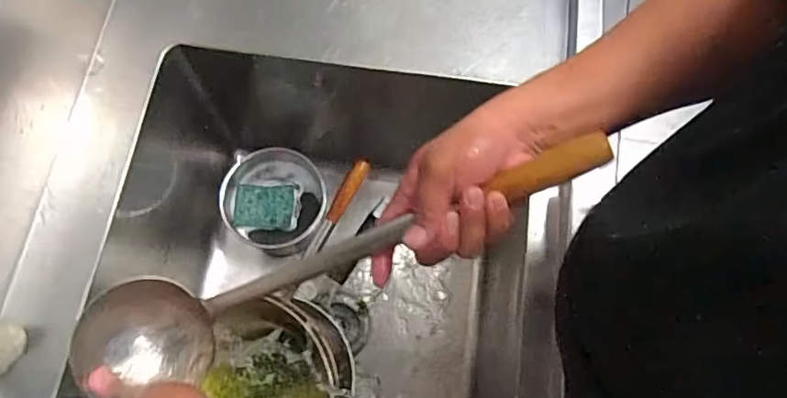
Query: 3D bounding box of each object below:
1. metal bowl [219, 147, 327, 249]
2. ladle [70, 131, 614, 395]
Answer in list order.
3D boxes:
[{"bbox_3d":[-0.205,-0.001,0.990,0.175,0.050,0.177,0,71,0],"label":"metal bowl"},{"bbox_3d":[-0.066,0.064,0.493,0.508,0.094,0.088,-21,70,20],"label":"ladle"}]

